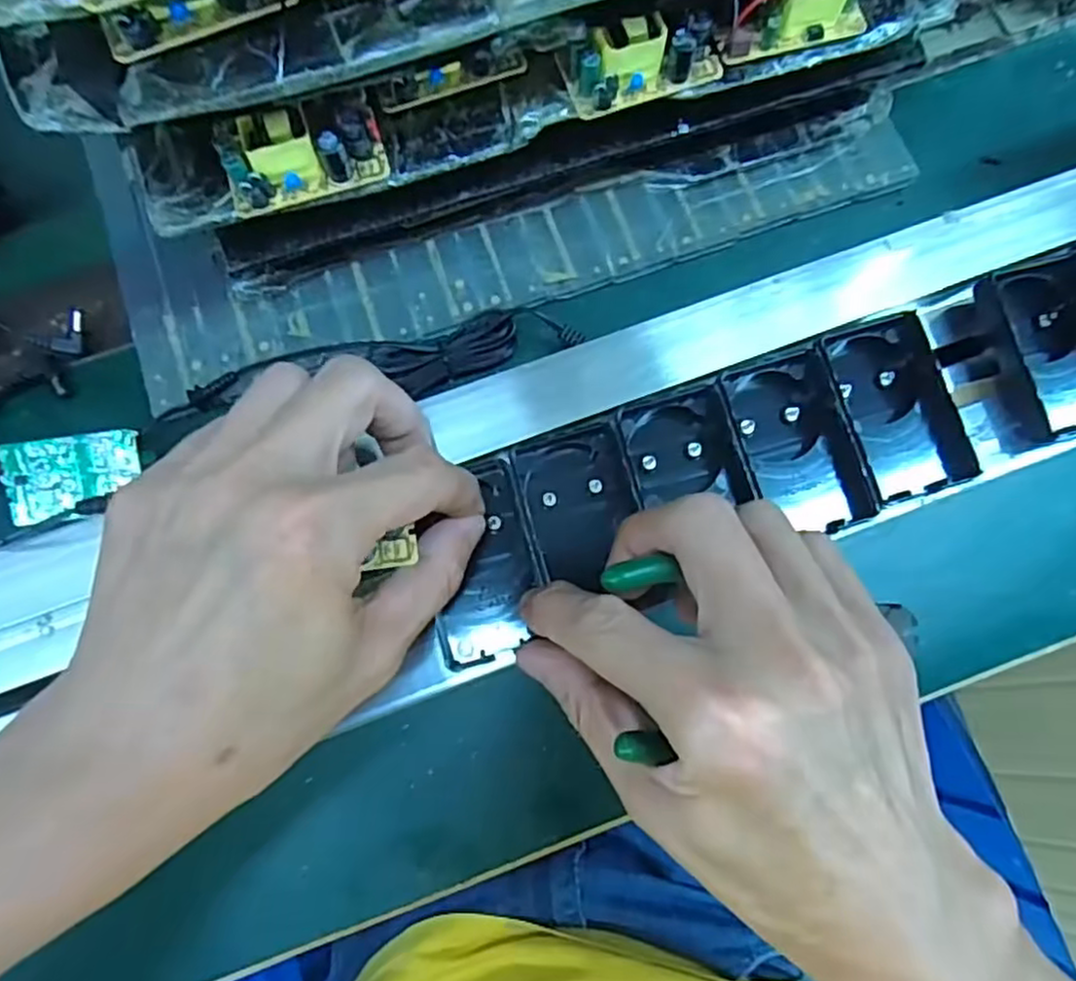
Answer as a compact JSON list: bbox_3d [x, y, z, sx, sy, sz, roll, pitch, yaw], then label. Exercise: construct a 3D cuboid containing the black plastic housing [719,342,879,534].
[{"bbox_3d":[0.099,-0.017,0.278,0.040,0.034,0.070,-16,79,-3],"label":"black plastic housing"}]

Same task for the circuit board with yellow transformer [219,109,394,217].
[{"bbox_3d":[-0.094,-0.135,0.277,0.061,0.023,0.028,-15,79,-3],"label":"circuit board with yellow transformer"}]

